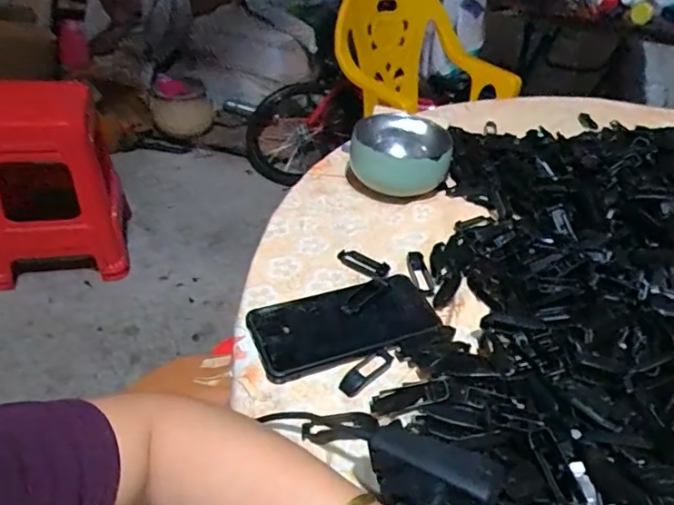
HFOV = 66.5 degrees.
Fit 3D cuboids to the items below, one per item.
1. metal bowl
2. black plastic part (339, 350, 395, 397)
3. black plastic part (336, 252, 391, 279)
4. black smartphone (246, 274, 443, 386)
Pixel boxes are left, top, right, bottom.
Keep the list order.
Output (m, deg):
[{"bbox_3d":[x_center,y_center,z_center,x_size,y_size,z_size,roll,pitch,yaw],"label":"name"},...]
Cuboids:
[{"bbox_3d":[0.078,-0.119,0.645,0.117,0.071,0.117,3,39,-2],"label":"metal bowl"},{"bbox_3d":[0.025,0.098,0.424,0.018,0.010,0.055,33,46,30],"label":"black plastic part"},{"bbox_3d":[0.028,0.011,0.524,0.056,0.006,0.025,31,45,29],"label":"black plastic part"},{"bbox_3d":[0.011,0.058,0.460,0.169,0.008,0.078,-14,42,-22],"label":"black smartphone"}]

